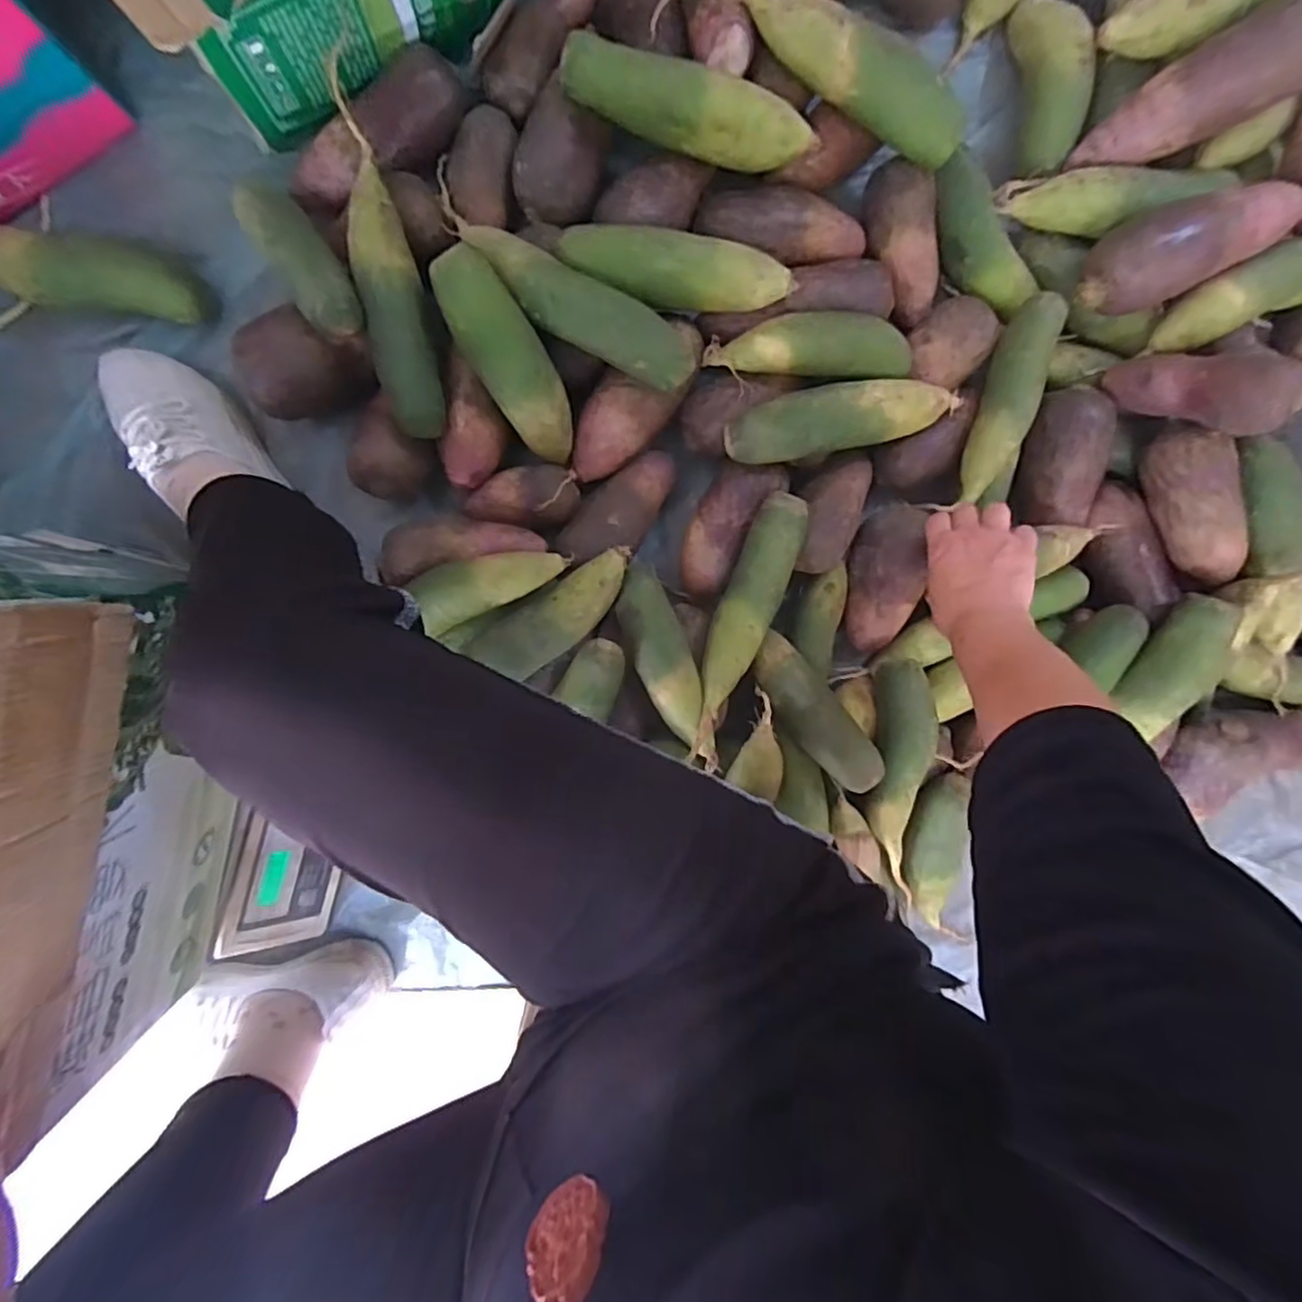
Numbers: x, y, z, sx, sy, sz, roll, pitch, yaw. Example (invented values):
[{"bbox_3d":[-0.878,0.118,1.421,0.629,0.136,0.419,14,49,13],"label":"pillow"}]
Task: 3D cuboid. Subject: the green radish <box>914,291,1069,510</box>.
[{"bbox_3d":[0.337,-0.234,0.602,0.055,0.049,0.218,24,94,-8],"label":"green radish"}]

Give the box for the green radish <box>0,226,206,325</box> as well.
[{"bbox_3d":[-0.498,-0.327,0.546,0.183,0.048,0.061,8,96,-6],"label":"green radish"}]

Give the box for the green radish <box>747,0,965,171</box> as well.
[{"bbox_3d":[0.173,-0.480,0.517,0.212,0.058,0.047,21,95,-7],"label":"green radish"}]

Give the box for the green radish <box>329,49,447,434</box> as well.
[{"bbox_3d":[-0.218,-0.319,0.512,0.054,0.061,0.268,-8,98,-4],"label":"green radish"}]

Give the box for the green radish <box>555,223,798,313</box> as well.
[{"bbox_3d":[0.022,-0.326,0.543,0.203,0.050,0.052,5,97,-6],"label":"green radish"}]

